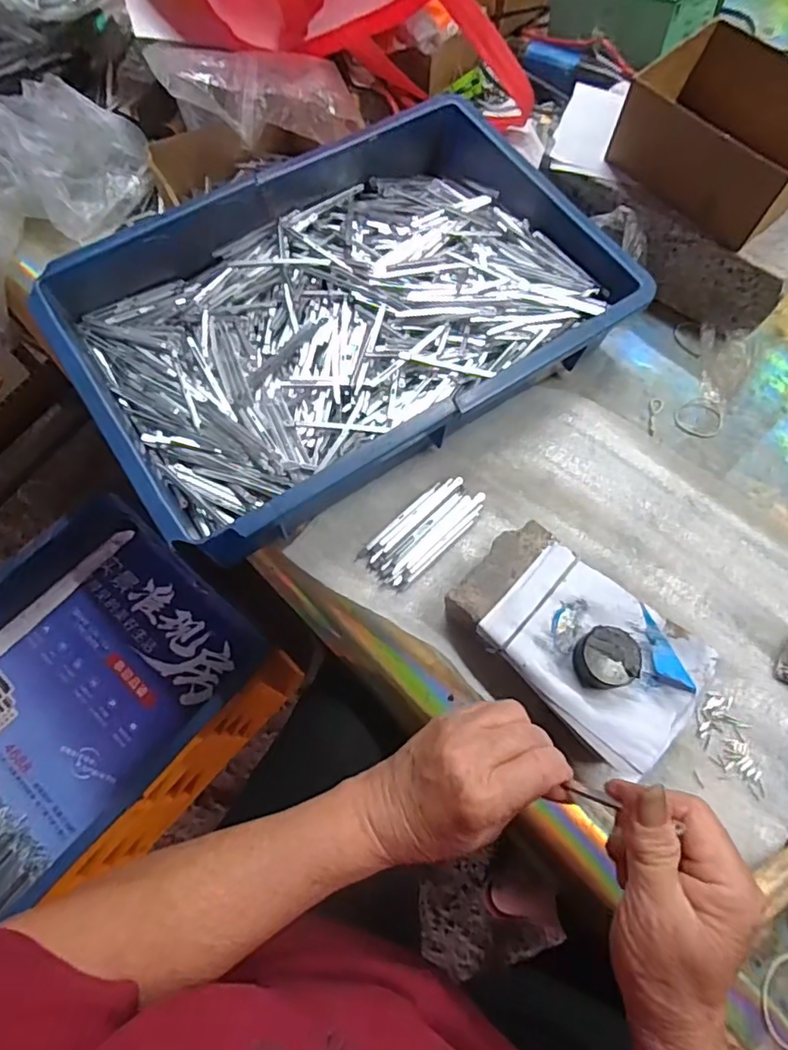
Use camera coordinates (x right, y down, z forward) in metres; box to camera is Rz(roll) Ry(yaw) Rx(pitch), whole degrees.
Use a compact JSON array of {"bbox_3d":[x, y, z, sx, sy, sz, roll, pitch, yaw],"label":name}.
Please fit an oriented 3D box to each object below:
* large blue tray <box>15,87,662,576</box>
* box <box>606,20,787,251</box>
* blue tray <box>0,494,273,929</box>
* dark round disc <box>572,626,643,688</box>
[{"bbox_3d":[-0.039,-0.177,0.485,0.418,0.074,0.278,-31,72,-13],"label":"large blue tray"},{"bbox_3d":[0.280,-0.323,0.483,0.119,0.066,0.151,-39,74,-15],"label":"box"},{"bbox_3d":[-0.382,0.205,0.631,0.281,0.084,0.433,37,72,12],"label":"blue tray"},{"bbox_3d":[0.143,0.089,0.386,0.038,0.024,0.037,1,68,-1],"label":"dark round disc"}]

